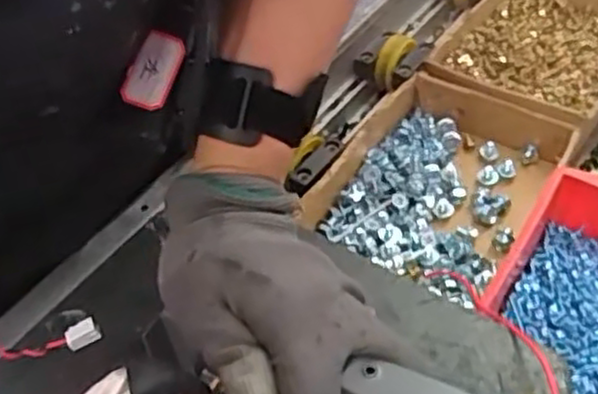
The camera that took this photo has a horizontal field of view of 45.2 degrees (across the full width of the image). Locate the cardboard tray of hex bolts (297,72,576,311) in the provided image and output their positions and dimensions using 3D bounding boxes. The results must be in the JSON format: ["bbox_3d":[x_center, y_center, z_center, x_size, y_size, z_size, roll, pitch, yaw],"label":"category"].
[{"bbox_3d":[0.114,-0.011,0.554,0.150,0.053,0.175,24,53,24],"label":"cardboard tray of hex bolts"}]

